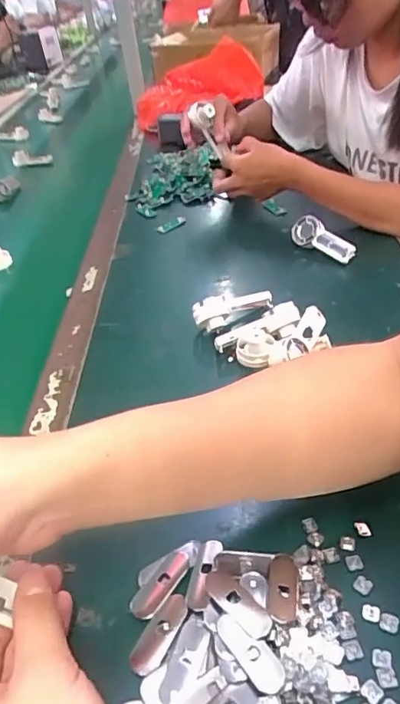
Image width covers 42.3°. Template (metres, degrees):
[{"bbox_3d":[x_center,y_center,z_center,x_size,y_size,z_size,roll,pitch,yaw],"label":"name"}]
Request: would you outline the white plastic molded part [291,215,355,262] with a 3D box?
[{"bbox_3d":[0.163,-0.152,0.686,0.019,0.040,0.094,-35,45,-31],"label":"white plastic molded part"}]

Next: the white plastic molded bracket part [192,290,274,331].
[{"bbox_3d":[0.041,-0.046,0.573,0.095,0.042,0.022,-20,39,-15],"label":"white plastic molded bracket part"}]

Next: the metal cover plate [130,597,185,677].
[{"bbox_3d":[-0.025,0.177,0.328,0.016,0.006,0.053,16,43,27],"label":"metal cover plate"}]

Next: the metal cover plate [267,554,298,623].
[{"bbox_3d":[0.054,0.152,0.335,0.019,0.005,0.046,0,38,9],"label":"metal cover plate"}]

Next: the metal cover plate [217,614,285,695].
[{"bbox_3d":[0.029,0.176,0.305,0.018,0.005,0.049,-32,44,-28],"label":"metal cover plate"}]

